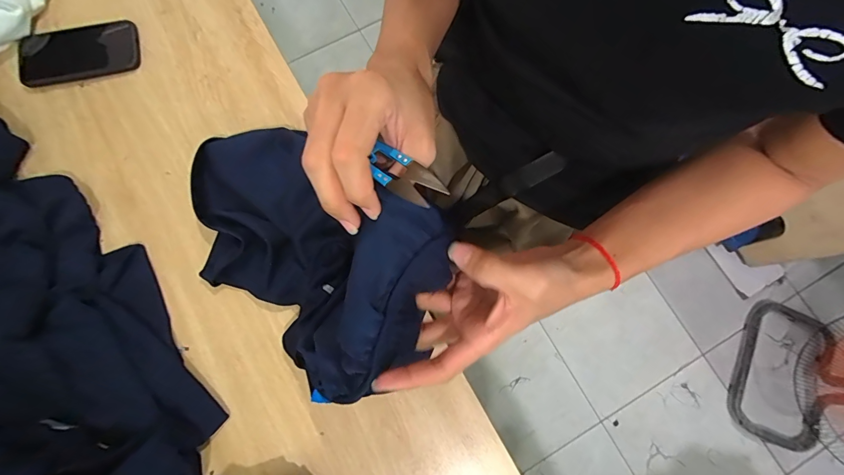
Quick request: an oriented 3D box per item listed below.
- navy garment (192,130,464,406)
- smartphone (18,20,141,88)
[{"bbox_3d":[-0.132,0.015,0.397,0.351,0.133,0.206,28,77,39],"label":"navy garment"},{"bbox_3d":[-0.471,-0.254,0.518,0.159,0.008,0.083,-13,79,-3],"label":"smartphone"}]

